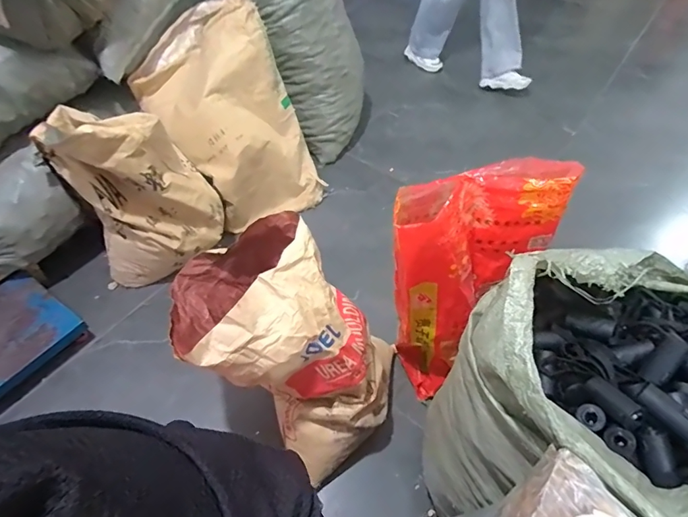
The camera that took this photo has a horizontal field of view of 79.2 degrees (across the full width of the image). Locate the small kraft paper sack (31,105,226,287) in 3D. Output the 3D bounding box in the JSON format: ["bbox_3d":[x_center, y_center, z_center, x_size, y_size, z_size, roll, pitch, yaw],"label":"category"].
[{"bbox_3d":[-0.578,-0.192,1.205,0.354,0.517,0.299,-27,58,-21],"label":"small kraft paper sack"}]

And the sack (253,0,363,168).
[{"bbox_3d":[-0.162,-0.803,1.539,0.320,0.901,0.336,6,46,37],"label":"sack"}]

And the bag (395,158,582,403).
[{"bbox_3d":[0.241,0.070,0.979,0.257,0.617,0.293,31,57,20],"label":"bag"}]

